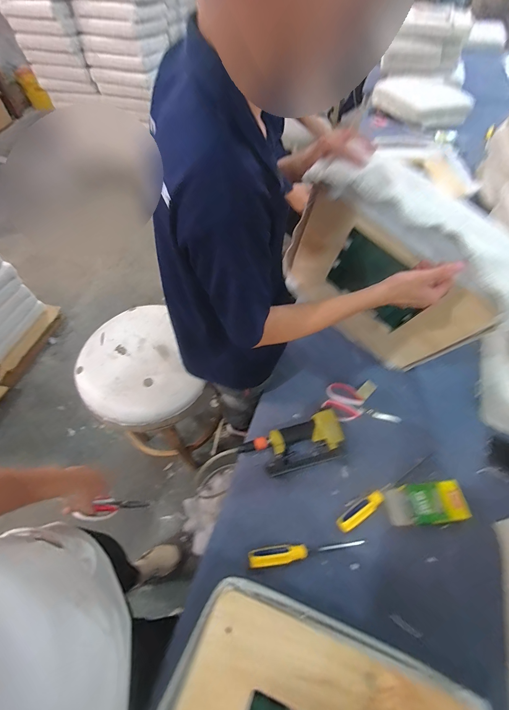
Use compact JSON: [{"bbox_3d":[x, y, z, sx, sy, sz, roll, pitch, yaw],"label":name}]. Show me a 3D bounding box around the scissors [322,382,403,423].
[{"bbox_3d":[0.278,0.143,0.798,0.191,0.017,0.105,28,61,18],"label":"scissors"}]

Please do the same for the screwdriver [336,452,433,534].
[{"bbox_3d":[0.305,0.303,0.690,0.293,0.026,0.032,-30,61,-17],"label":"screwdriver"}]

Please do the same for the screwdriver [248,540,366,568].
[{"bbox_3d":[0.110,0.407,0.623,0.242,0.032,0.033,-5,56,-2],"label":"screwdriver"}]

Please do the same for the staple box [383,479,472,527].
[{"bbox_3d":[0.379,0.328,0.667,0.166,0.025,0.077,-12,56,8],"label":"staple box"}]

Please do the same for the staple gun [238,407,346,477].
[{"bbox_3d":[0.096,0.223,0.737,0.256,0.044,0.121,-16,57,-9],"label":"staple gun"}]

